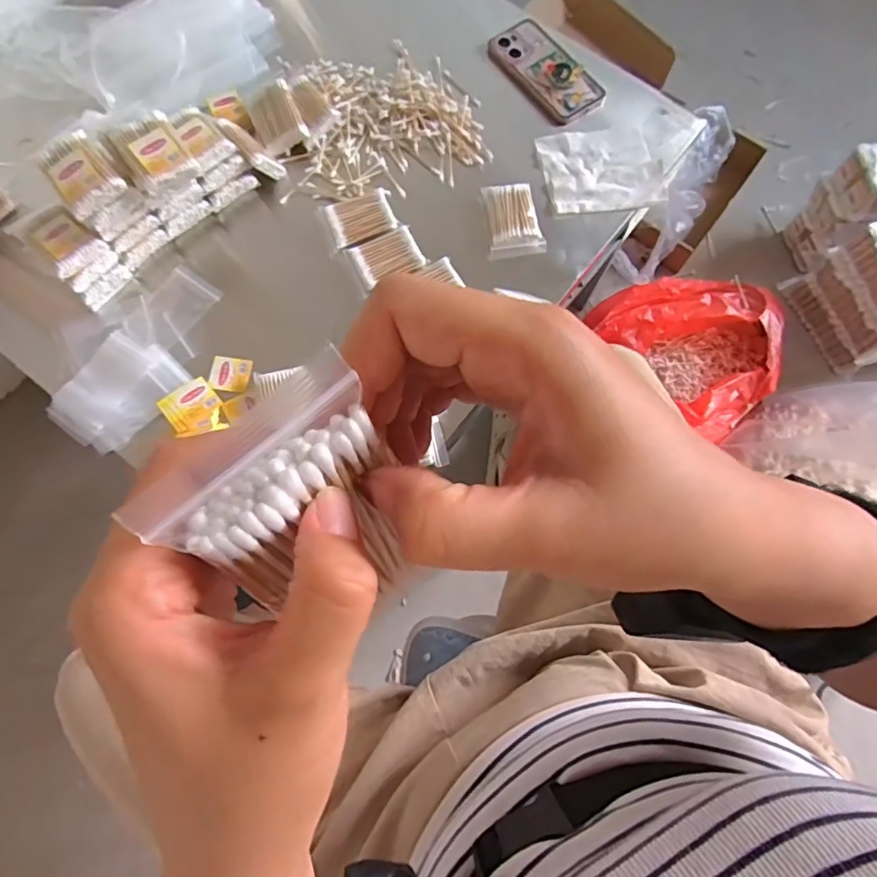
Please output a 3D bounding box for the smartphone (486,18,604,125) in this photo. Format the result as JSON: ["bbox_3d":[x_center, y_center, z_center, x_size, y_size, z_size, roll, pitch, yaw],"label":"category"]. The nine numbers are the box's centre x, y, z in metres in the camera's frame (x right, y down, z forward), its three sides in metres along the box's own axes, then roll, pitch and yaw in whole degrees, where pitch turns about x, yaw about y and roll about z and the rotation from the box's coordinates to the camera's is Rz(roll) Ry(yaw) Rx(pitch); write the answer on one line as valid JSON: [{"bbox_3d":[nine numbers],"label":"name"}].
[{"bbox_3d":[0.141,-0.486,0.734,0.087,0.017,0.161,-34,77,-10],"label":"smartphone"}]

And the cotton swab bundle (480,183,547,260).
[{"bbox_3d":[0.091,-0.265,0.674,0.066,0.028,0.087,-5,74,-2],"label":"cotton swab bundle"}]

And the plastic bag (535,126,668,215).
[{"bbox_3d":[0.207,-0.339,0.700,0.146,0.010,0.121,-9,74,-3],"label":"plastic bag"}]

